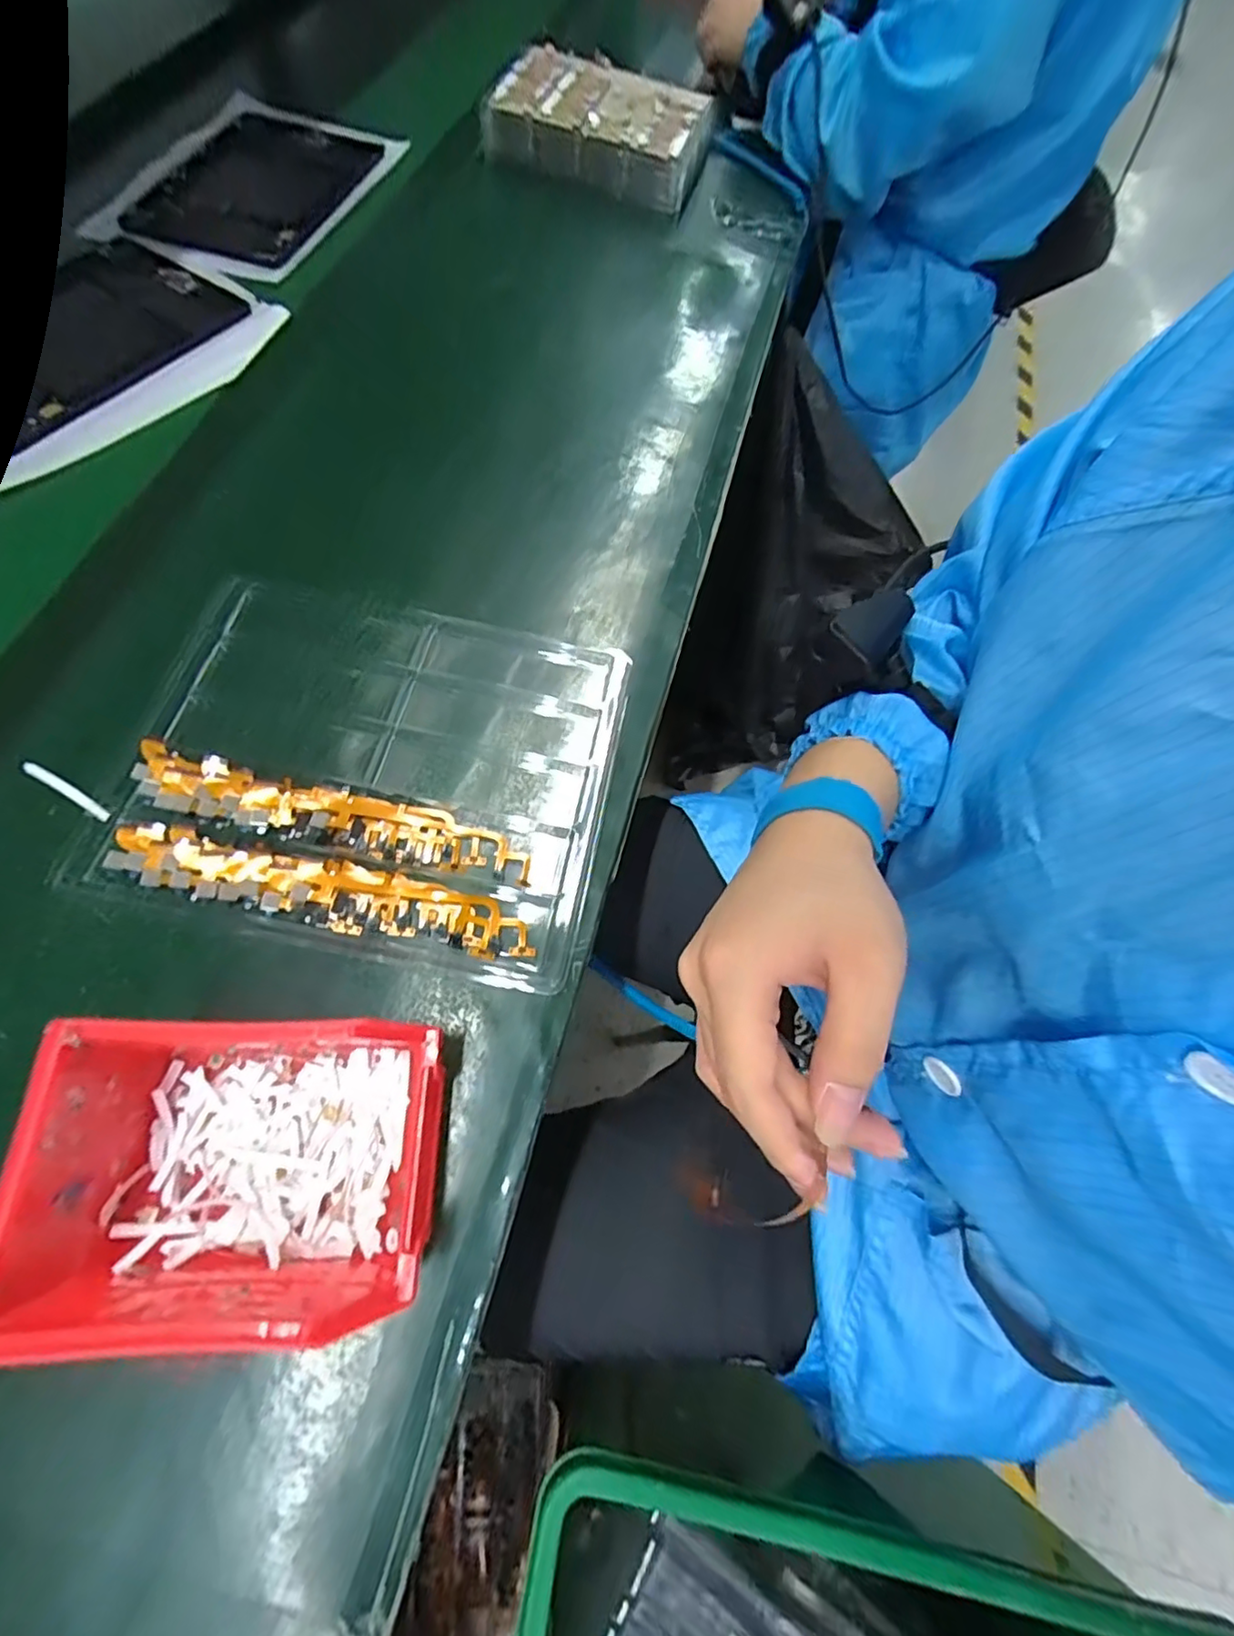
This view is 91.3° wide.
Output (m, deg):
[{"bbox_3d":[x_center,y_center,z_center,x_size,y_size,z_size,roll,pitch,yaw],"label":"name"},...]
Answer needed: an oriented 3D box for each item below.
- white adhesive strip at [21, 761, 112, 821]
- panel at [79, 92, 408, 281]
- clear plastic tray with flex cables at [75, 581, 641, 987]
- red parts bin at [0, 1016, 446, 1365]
[{"bbox_3d":[-0.301,-0.014,0.332,0.048,0.008,0.007,37,68,-9],"label":"white adhesive strip"},{"bbox_3d":[-0.378,-0.662,0.625,0.220,0.023,0.334,11,68,1],"label":"panel"},{"bbox_3d":[-0.144,-0.036,0.361,0.274,0.014,0.219,11,68,1],"label":"clear plastic tray with flex cables"},{"bbox_3d":[-0.150,0.141,0.248,0.142,0.075,0.104,0,68,-3],"label":"red parts bin"}]

